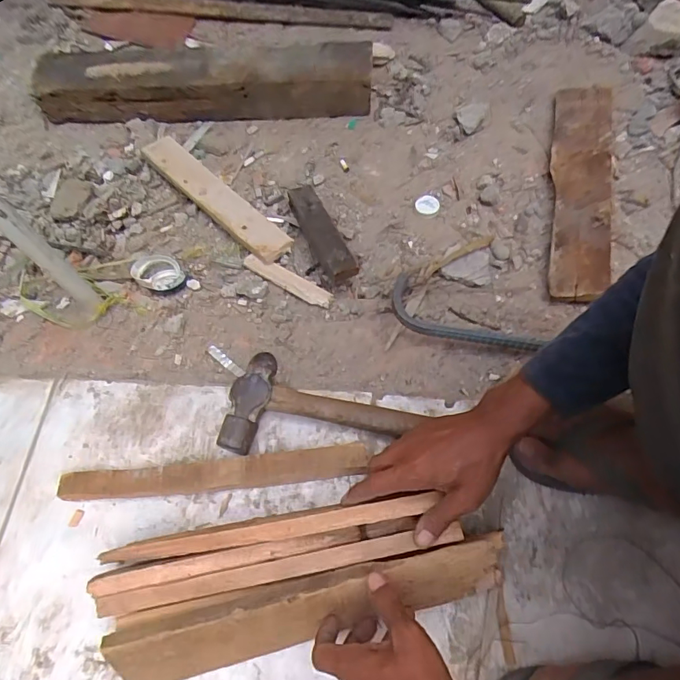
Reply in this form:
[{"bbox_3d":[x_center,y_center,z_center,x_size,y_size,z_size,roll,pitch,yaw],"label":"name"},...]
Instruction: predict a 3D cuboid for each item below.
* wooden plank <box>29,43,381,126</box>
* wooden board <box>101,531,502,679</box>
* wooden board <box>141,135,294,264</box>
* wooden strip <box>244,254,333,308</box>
[{"bbox_3d":[-0.255,-0.498,0.871,0.628,0.091,0.128,2,64,4],"label":"wooden plank"},{"bbox_3d":[-0.024,0.246,0.423,0.354,0.074,0.021,-14,28,-2],"label":"wooden board"},{"bbox_3d":[-0.215,-0.247,0.779,0.066,0.027,0.362,-41,69,-15],"label":"wooden board"},{"bbox_3d":[-0.079,-0.094,0.693,0.153,0.009,0.032,32,70,17],"label":"wooden strip"}]

